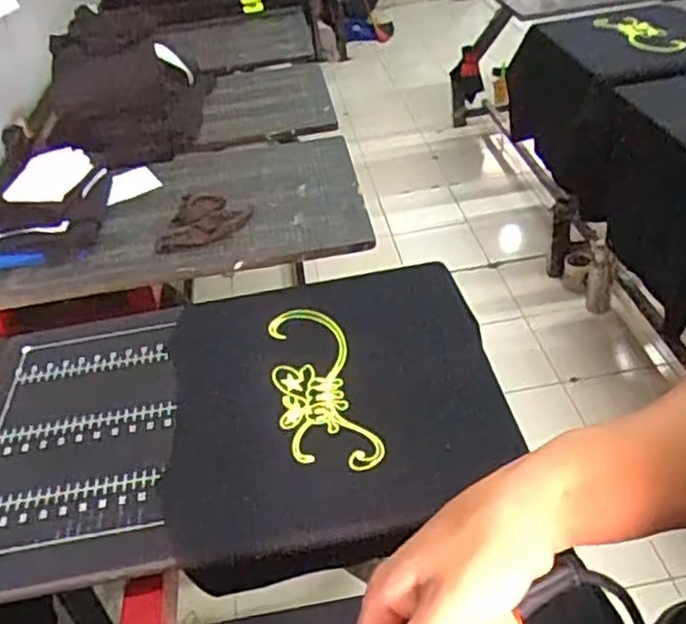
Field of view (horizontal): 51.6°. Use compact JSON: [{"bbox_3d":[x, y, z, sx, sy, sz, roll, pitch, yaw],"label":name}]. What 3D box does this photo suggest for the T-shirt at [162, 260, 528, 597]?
[{"bbox_3d":[-0.014,0.095,0.822,0.371,0.053,0.408,-10,37,-4],"label":"T-shirt"}]

